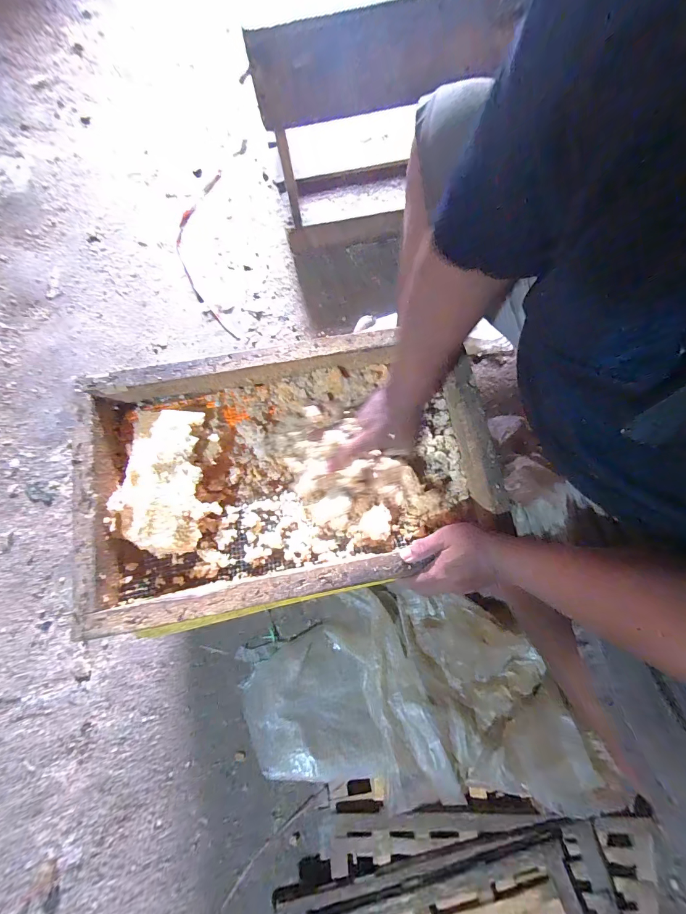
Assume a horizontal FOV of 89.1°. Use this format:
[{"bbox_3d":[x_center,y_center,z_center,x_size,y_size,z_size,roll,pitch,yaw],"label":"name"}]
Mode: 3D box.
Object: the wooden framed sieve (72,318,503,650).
[{"bbox_3d":[-0.092,0.017,0.542,0.575,0.085,0.362,-10,79,-2],"label":"wooden framed sieve"}]

